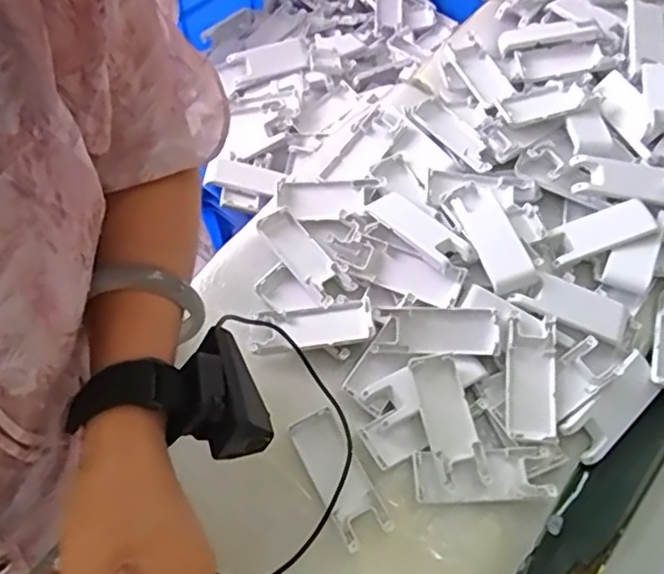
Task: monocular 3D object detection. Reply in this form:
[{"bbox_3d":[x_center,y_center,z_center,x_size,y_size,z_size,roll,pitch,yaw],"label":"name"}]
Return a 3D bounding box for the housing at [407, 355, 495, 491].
[{"bbox_3d":[0.091,0.105,0.505,0.039,0.019,0.101,-12,65,-9],"label":"housing"}]

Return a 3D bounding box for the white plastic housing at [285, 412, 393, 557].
[{"bbox_3d":[0.005,0.144,0.489,0.037,0.007,0.102,-26,68,-15],"label":"white plastic housing"}]

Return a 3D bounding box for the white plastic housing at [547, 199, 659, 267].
[{"bbox_3d":[0.245,-0.051,0.588,0.095,0.020,0.036,-16,66,-11],"label":"white plastic housing"}]

